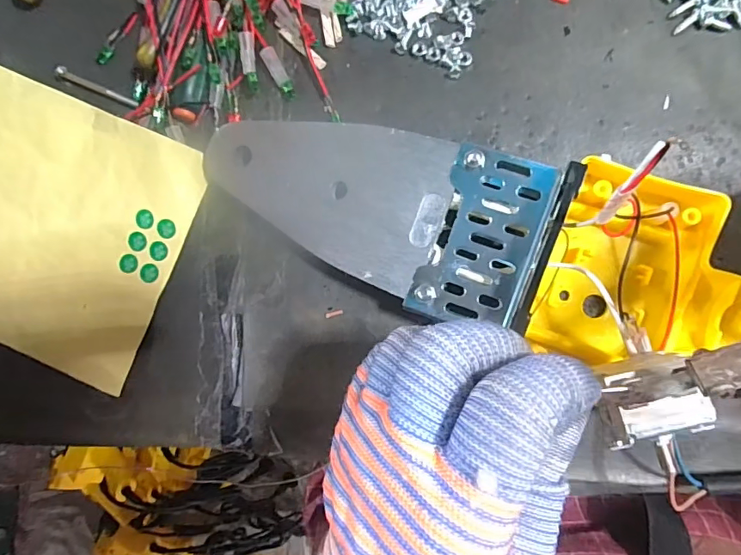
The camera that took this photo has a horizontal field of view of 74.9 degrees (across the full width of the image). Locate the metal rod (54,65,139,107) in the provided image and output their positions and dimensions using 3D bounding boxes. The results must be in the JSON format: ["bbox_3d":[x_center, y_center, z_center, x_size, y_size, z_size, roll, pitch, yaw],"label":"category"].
[{"bbox_3d":[-0.141,-0.097,0.248,0.050,0.005,0.007,27,93,2],"label":"metal rod"}]

